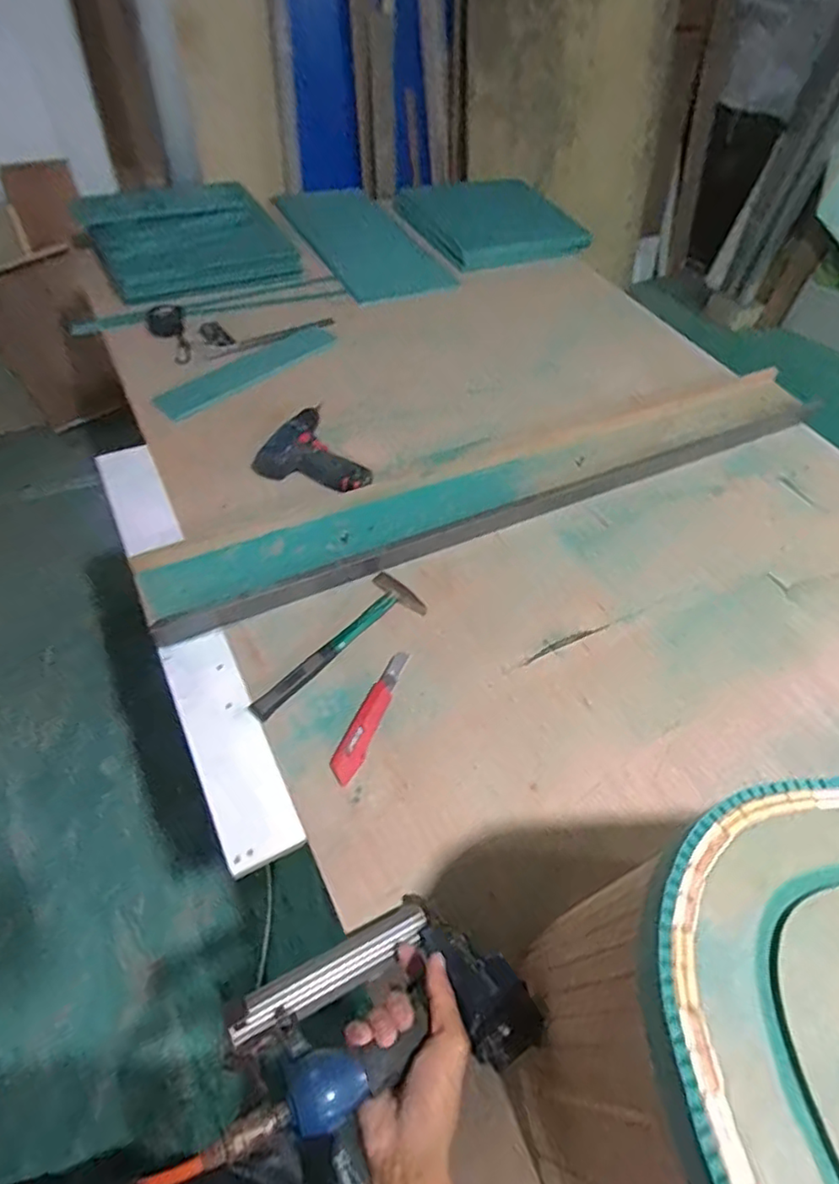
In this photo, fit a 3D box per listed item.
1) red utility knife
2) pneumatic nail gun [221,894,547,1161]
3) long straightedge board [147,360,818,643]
[{"bbox_3d":[-0.061,0.153,0.753,0.035,0.011,0.185,22,55,10],"label":"red utility knife"},{"bbox_3d":[-0.040,0.353,0.519,0.245,0.062,0.177,-15,15,-12],"label":"pneumatic nail gun"},{"bbox_3d":[0.193,-0.204,1.014,1.269,0.034,0.152,-22,59,-20],"label":"long straightedge board"}]

